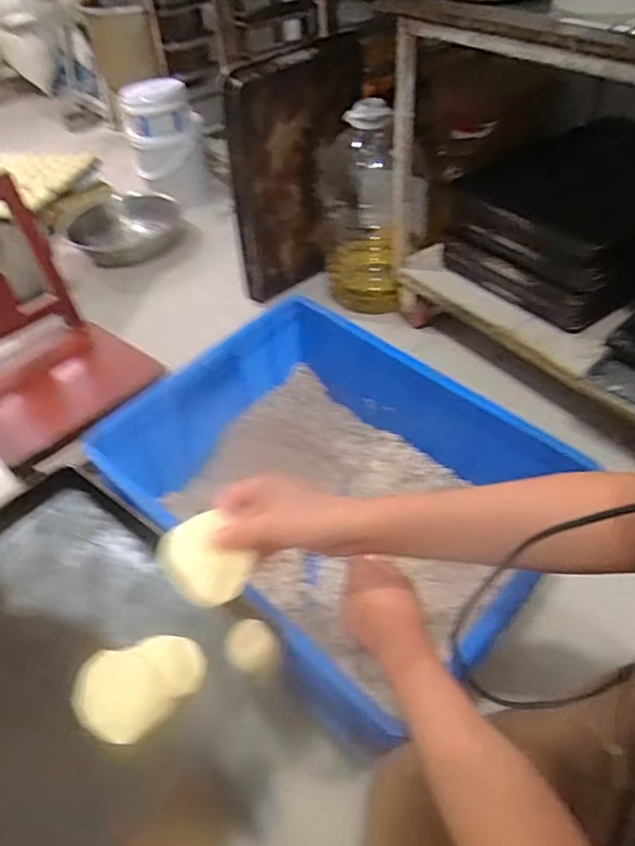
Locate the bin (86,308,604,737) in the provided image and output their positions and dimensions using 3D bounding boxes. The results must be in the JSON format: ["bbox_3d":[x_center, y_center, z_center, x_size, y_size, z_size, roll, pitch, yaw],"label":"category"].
[{"bbox_3d":[0.025,0.088,0.815,0.467,0.246,0.393,33,56,32],"label":"bin"}]

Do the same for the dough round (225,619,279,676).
[{"bbox_3d":[-0.063,0.214,0.593,0.047,0.017,0.047,11,51,-13],"label":"dough round"}]

